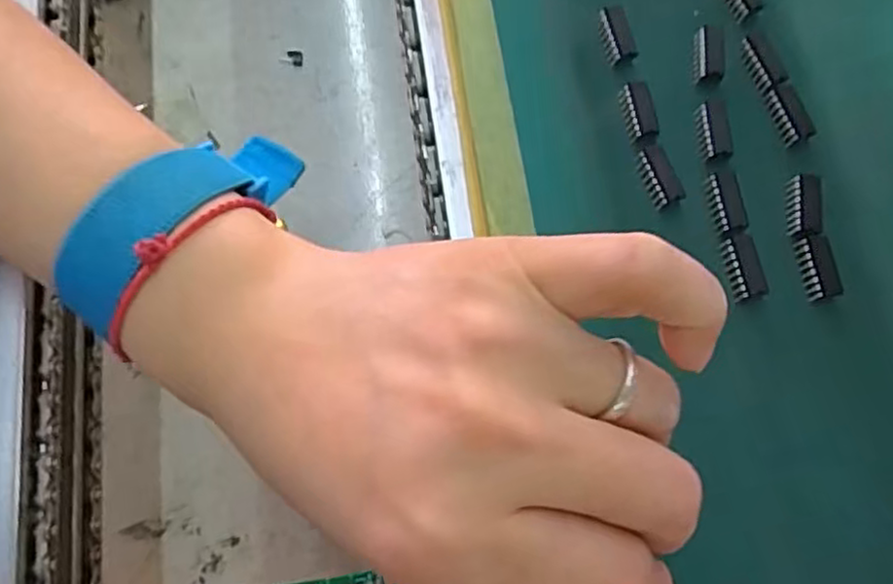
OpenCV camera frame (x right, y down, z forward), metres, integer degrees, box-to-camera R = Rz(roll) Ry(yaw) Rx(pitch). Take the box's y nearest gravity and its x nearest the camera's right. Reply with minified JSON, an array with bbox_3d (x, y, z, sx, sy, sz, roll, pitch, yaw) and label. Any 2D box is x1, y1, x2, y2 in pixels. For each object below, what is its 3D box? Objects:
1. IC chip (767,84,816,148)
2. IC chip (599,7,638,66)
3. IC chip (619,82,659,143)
[{"bbox_3d":[0.112,-0.058,0.228,0.011,0.004,0.021,-14,74,-5],"label":"IC chip"},{"bbox_3d":[0.057,-0.086,0.237,0.009,0.005,0.020,-10,74,-4],"label":"IC chip"},{"bbox_3d":[0.062,-0.058,0.227,0.010,0.004,0.021,-7,73,-3],"label":"IC chip"}]

